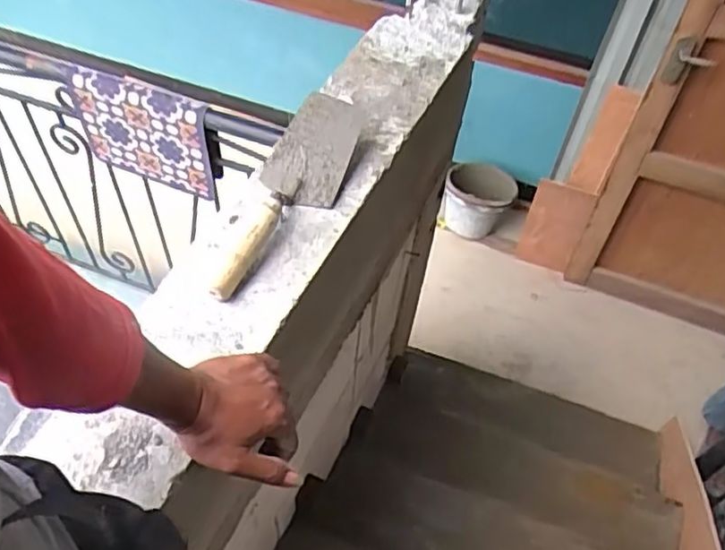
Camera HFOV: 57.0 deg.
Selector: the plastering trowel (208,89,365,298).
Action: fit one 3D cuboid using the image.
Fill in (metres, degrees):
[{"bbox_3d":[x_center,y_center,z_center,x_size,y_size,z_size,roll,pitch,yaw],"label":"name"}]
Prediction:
[{"bbox_3d":[-0.080,-0.095,0.776,0.098,0.055,0.292,14,55,7],"label":"plastering trowel"}]

